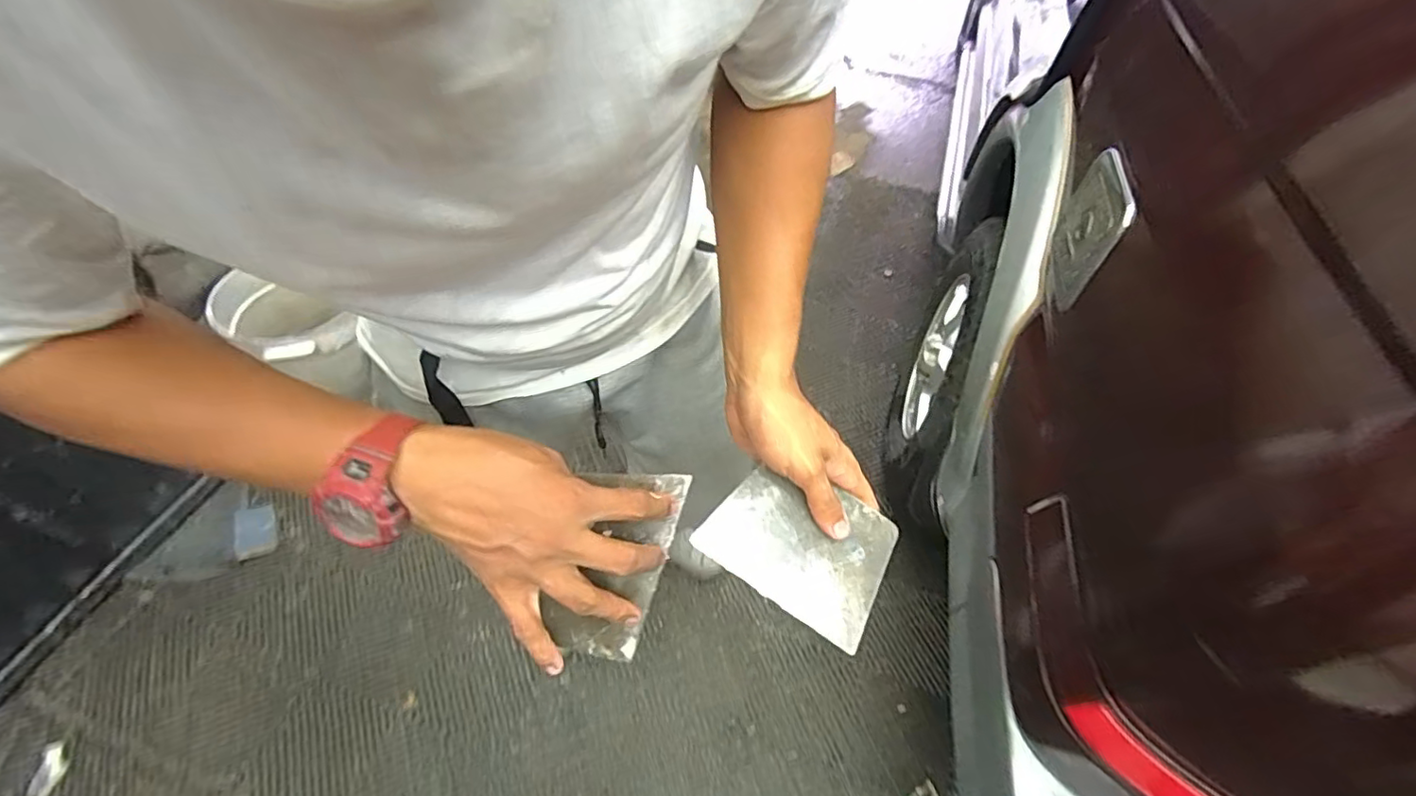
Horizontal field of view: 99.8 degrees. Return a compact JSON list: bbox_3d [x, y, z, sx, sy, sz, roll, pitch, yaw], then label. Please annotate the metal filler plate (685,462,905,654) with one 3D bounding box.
[{"bbox_3d":[0.070,0.112,0.453,0.141,0.005,0.097,31,77,-2],"label":"metal filler plate"}]

